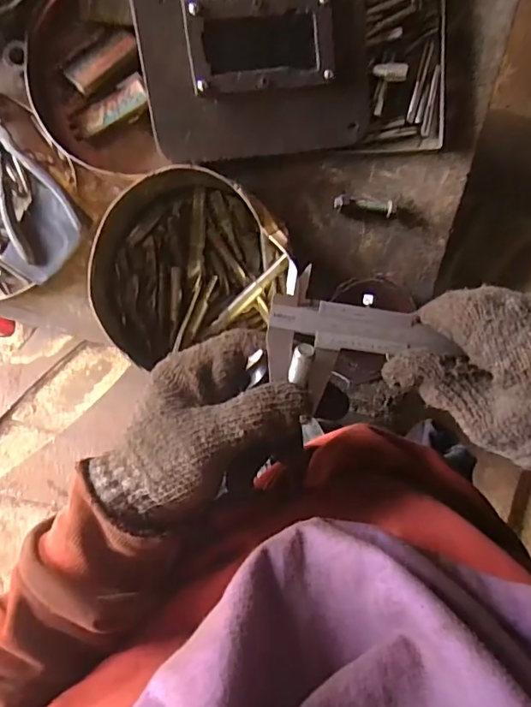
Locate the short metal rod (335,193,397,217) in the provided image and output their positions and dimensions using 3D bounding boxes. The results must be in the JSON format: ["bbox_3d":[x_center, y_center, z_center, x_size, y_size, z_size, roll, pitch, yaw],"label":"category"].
[{"bbox_3d":[0.104,-0.154,0.522,0.066,0.020,0.015,6,96,-3],"label":"short metal rod"}]

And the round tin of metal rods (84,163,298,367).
[{"bbox_3d":[-0.070,-0.080,0.488,0.183,0.074,0.186,0,96,-3],"label":"round tin of metal rods"}]

